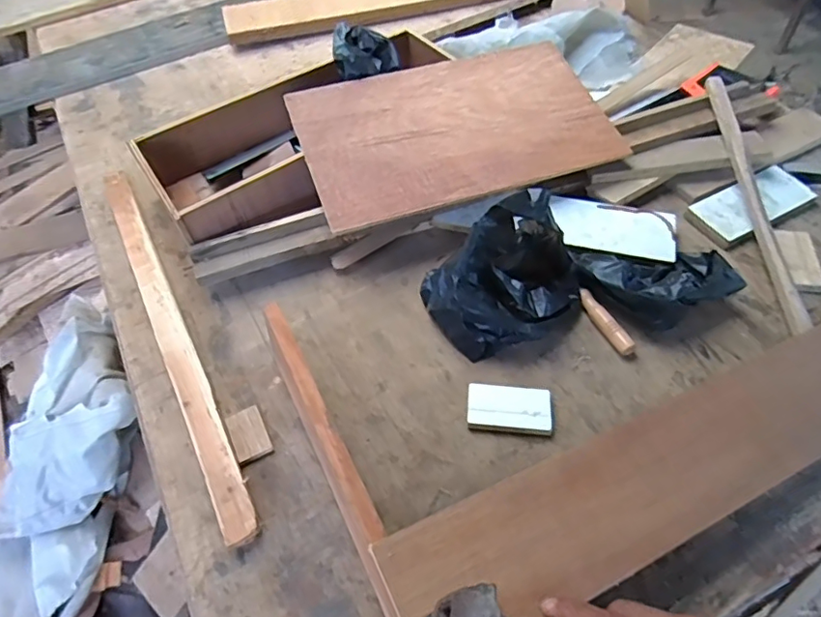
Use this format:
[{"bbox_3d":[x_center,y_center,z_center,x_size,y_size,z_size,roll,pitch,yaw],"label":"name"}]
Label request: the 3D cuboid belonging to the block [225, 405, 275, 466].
[{"bbox_3d":[-0.203,0.157,0.678,0.043,0.012,0.068,-25,57,-14],"label":"block"}]

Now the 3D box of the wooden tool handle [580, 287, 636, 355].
[{"bbox_3d":[0.268,0.017,0.747,0.021,0.021,0.108,-23,56,-12],"label":"wooden tool handle"}]

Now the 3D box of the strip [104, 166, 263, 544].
[{"bbox_3d":[-0.353,0.013,0.781,0.043,0.025,0.695,-27,57,-15],"label":"strip"}]

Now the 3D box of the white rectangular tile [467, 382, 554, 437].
[{"bbox_3d":[0.125,0.126,0.680,0.104,0.017,0.059,4,55,7],"label":"white rectangular tile"}]

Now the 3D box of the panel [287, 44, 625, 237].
[{"bbox_3d":[0.073,-0.295,0.861,0.477,0.016,0.295,-16,64,-12],"label":"panel"}]

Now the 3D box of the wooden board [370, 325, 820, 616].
[{"bbox_3d":[0.342,0.144,0.594,0.761,0.028,0.126,-17,54,-21],"label":"wooden board"}]

